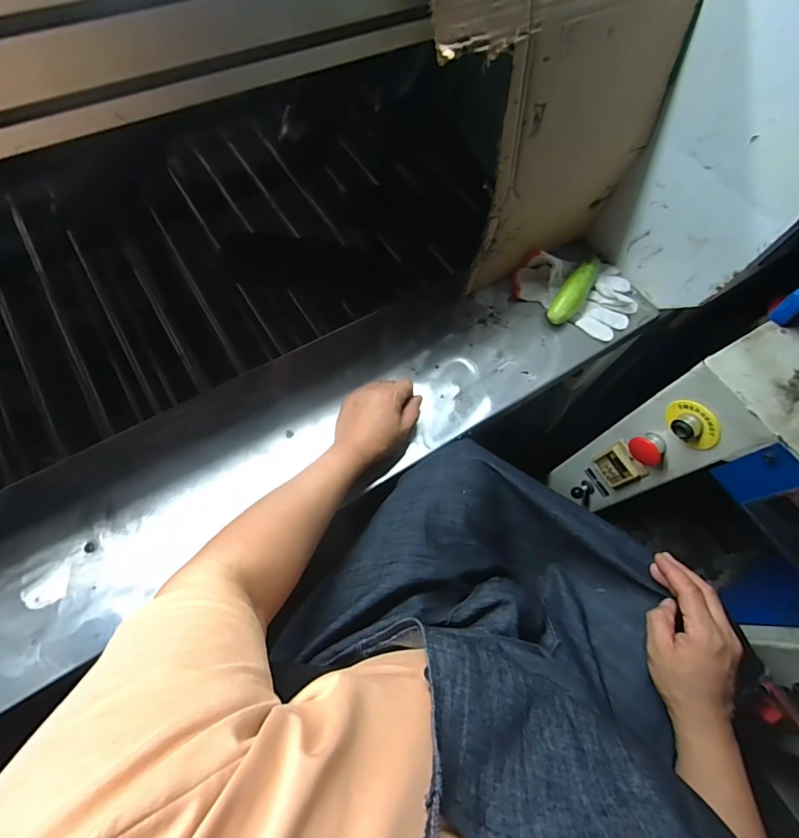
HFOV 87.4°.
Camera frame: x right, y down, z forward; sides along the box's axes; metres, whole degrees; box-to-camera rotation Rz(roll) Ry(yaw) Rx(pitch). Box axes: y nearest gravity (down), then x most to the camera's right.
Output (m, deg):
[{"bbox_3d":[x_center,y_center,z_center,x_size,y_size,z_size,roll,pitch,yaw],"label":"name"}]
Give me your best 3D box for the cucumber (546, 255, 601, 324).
[{"bbox_3d":[0.267,-0.196,0.633,0.038,0.030,0.125,33,79,13],"label":"cucumber"}]

